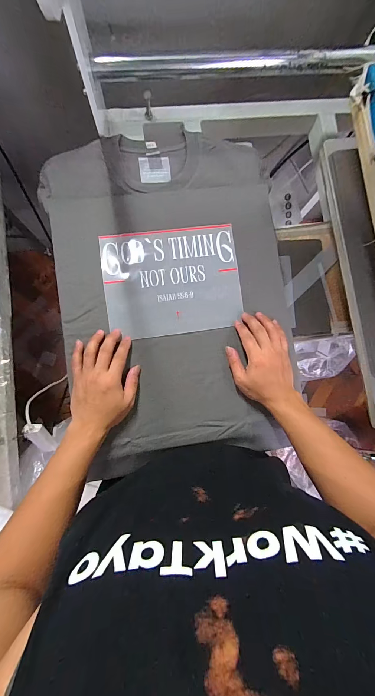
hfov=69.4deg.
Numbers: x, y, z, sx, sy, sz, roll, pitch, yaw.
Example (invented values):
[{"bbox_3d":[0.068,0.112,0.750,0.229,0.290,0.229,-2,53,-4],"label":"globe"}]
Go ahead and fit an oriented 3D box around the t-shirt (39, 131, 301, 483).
[{"bbox_3d":[-0.022,-0.109,0.502,0.413,0.023,0.601,-9,85,-6],"label":"t-shirt"}]

